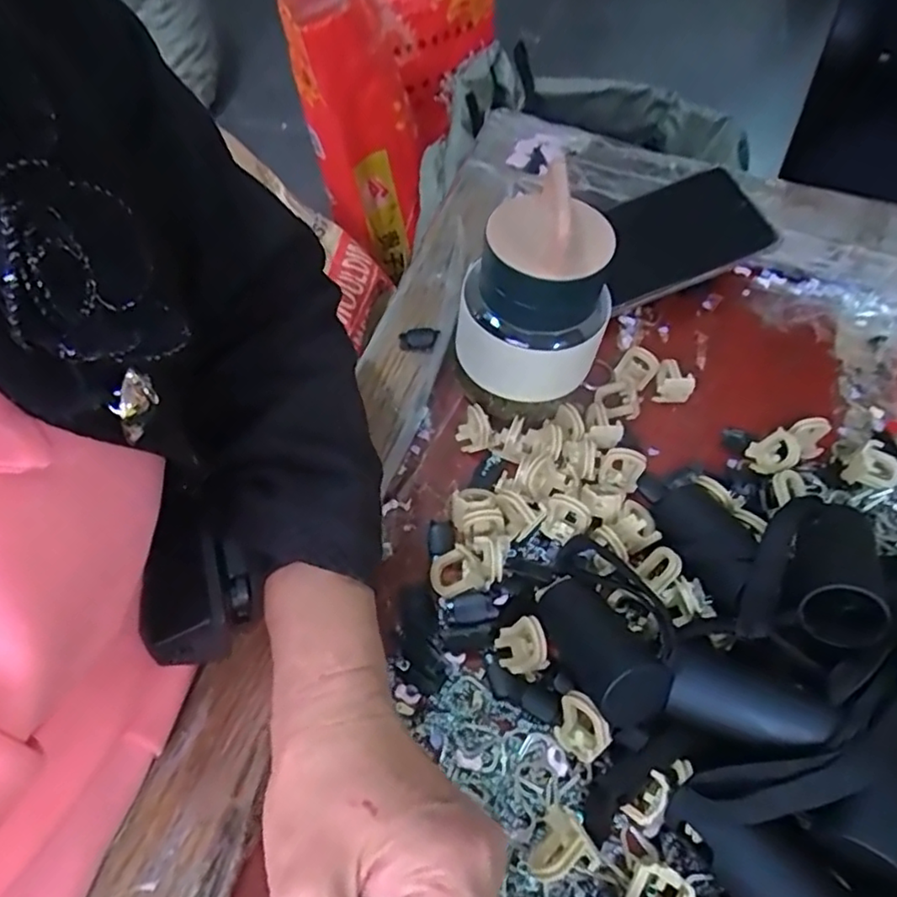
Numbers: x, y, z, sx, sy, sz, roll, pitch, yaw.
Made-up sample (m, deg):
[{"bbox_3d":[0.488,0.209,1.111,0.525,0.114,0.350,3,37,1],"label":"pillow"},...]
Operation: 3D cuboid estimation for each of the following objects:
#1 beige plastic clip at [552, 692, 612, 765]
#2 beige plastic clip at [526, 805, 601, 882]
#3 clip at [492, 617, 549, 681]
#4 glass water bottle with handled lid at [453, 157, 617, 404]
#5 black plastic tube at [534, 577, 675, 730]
[{"bbox_3d":[0.055,0.117,0.266,0.016,0.021,0.025,-32,63,-22],"label":"beige plastic clip"},{"bbox_3d":[0.040,0.152,0.241,0.024,0.020,0.022,-21,59,-17],"label":"beige plastic clip"},{"bbox_3d":[0.036,0.090,0.289,0.010,0.027,0.025,-1,55,-58],"label":"clip"},{"bbox_3d":[0.042,-0.074,0.323,0.079,0.114,0.061,10,56,4],"label":"glass water bottle with handled lid"},{"bbox_3d":[0.061,0.083,0.273,0.030,0.032,0.072,-21,35,-17],"label":"black plastic tube"}]

